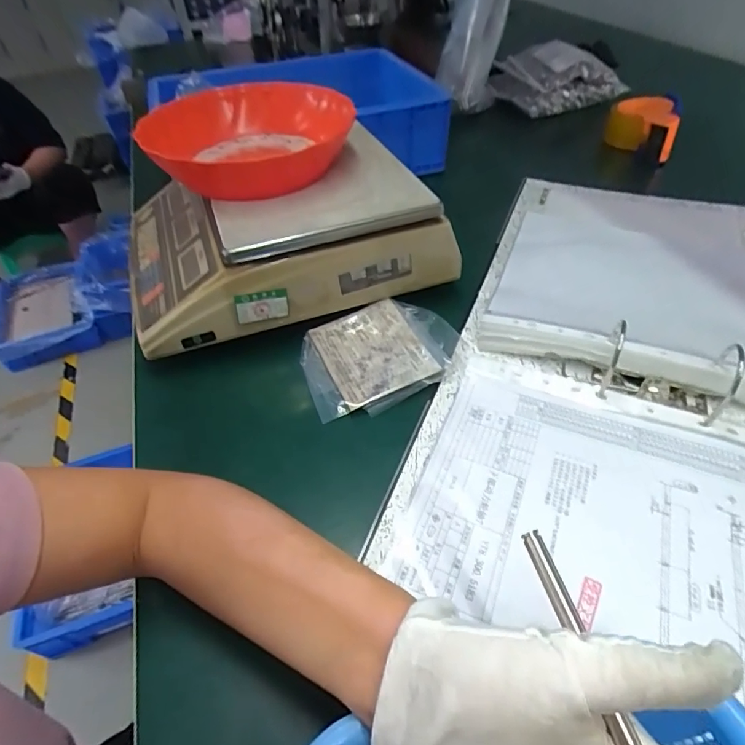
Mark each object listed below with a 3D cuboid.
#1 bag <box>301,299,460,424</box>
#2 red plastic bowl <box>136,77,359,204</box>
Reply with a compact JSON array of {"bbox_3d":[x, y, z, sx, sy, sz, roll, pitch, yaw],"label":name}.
[{"bbox_3d":[0.007,-0.020,0.455,0.146,0.019,0.113,-17,47,-11],"label":"bag"},{"bbox_3d":[-0.124,-0.233,0.481,0.190,0.054,0.191,7,48,12],"label":"red plastic bowl"}]

